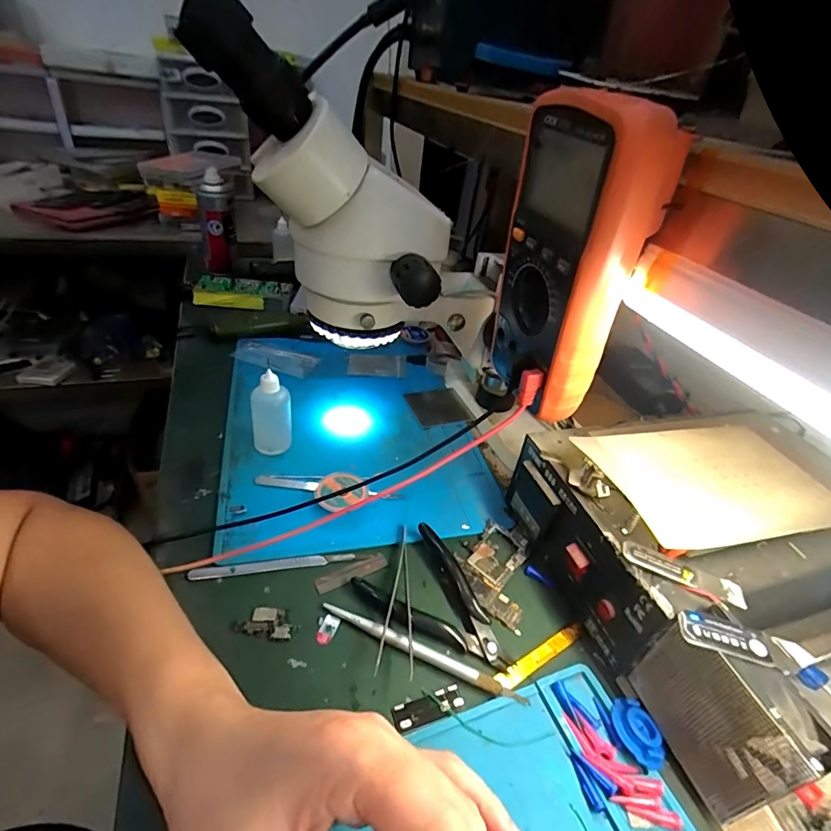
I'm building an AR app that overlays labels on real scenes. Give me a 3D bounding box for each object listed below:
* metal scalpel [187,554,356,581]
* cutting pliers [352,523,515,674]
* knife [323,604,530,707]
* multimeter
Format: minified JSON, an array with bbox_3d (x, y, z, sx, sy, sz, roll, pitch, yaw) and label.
[{"bbox_3d":[-0.107,0.113,0.353,0.118,0.004,0.008,-3,38,-15],"label":"metal scalpel"},{"bbox_3d":[0.022,0.135,0.338,0.114,0.013,0.079,34,43,31],"label":"cutting pliers"},{"bbox_3d":[0.003,0.154,0.310,0.142,0.009,0.012,19,37,14],"label":"knife"},{"bbox_3d":[0.089,-0.087,0.281,0.051,0.166,0.086,-2,37,-13],"label":"multimeter"}]

